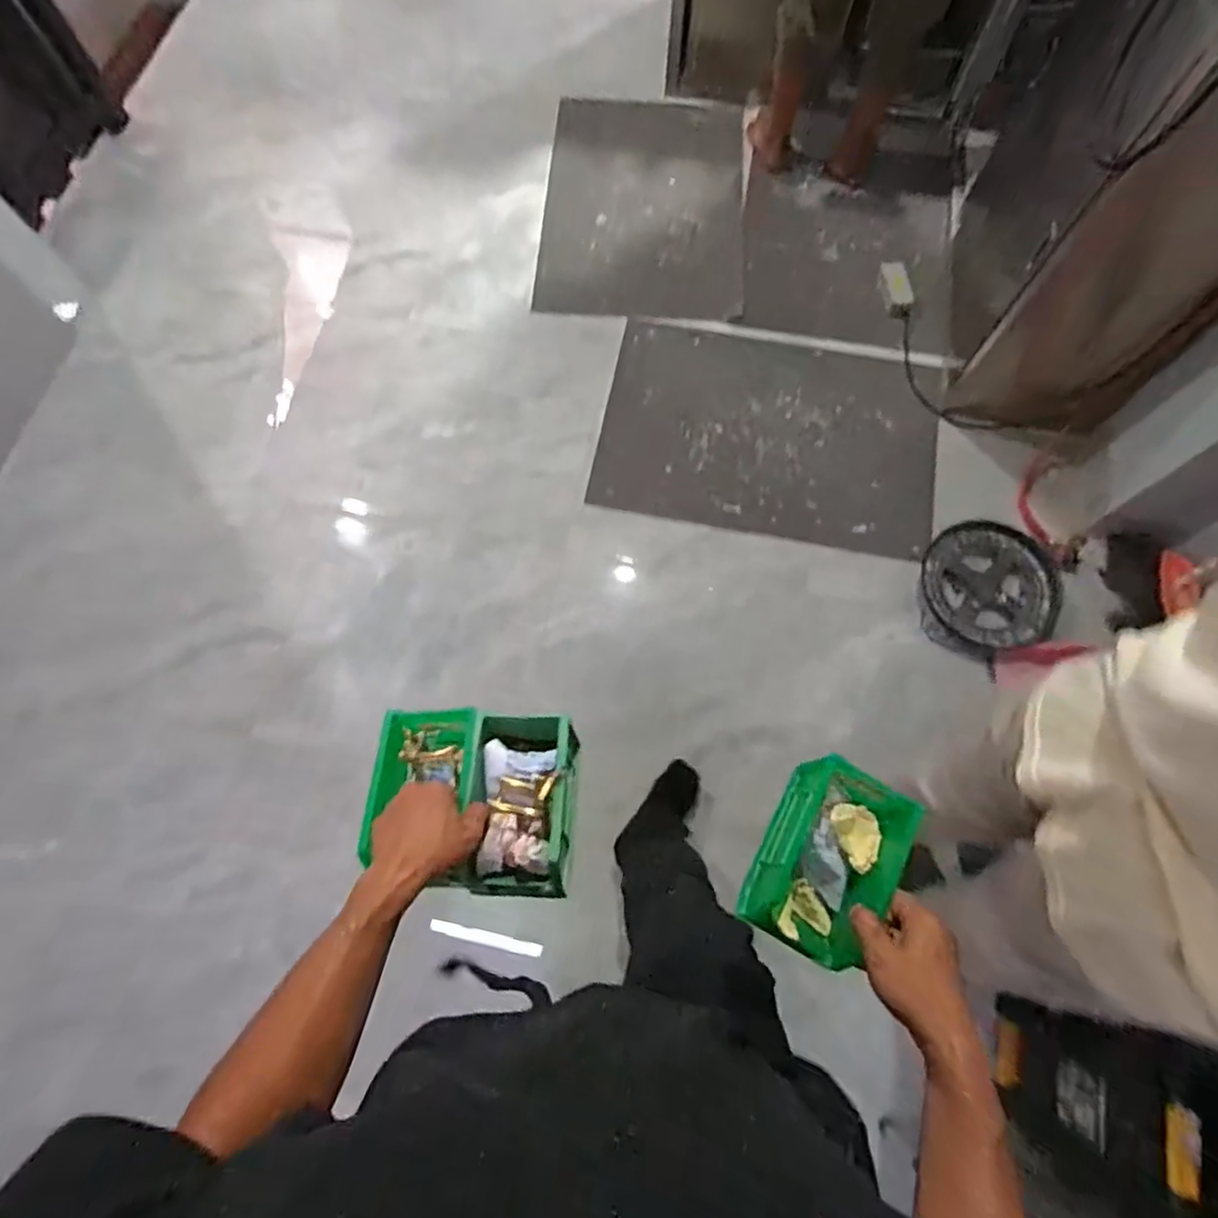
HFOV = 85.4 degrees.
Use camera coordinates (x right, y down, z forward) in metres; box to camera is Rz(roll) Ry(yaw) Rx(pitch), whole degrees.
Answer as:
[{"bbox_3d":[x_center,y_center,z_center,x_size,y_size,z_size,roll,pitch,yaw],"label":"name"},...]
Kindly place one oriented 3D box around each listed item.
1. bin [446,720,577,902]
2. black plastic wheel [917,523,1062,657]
[{"bbox_3d":[-0.087,0.195,0.664,0.103,0.080,0.169,4,74,0],"label":"bin"},{"bbox_3d":[0.906,-0.037,1.572,0.309,0.069,0.311,-1,72,2],"label":"black plastic wheel"}]

